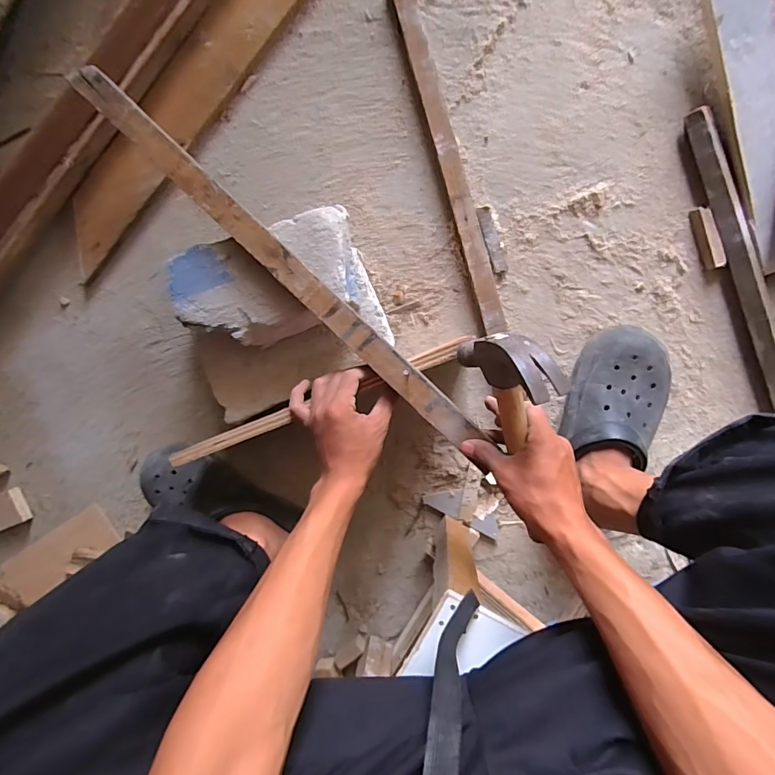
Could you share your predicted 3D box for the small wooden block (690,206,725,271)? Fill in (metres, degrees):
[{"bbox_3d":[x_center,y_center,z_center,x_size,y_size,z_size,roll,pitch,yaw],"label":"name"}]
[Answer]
[{"bbox_3d":[0.411,-0.191,0.552,0.019,0.016,0.079,-20,95,8],"label":"small wooden block"}]

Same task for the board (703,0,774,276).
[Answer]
[{"bbox_3d":[0.440,-0.316,0.499,0.064,0.015,0.355,-18,101,20],"label":"board"}]

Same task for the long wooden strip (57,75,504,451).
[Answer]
[{"bbox_3d":[-0.109,-0.130,0.451,0.559,0.013,0.032,43,100,0],"label":"long wooden strip"}]

